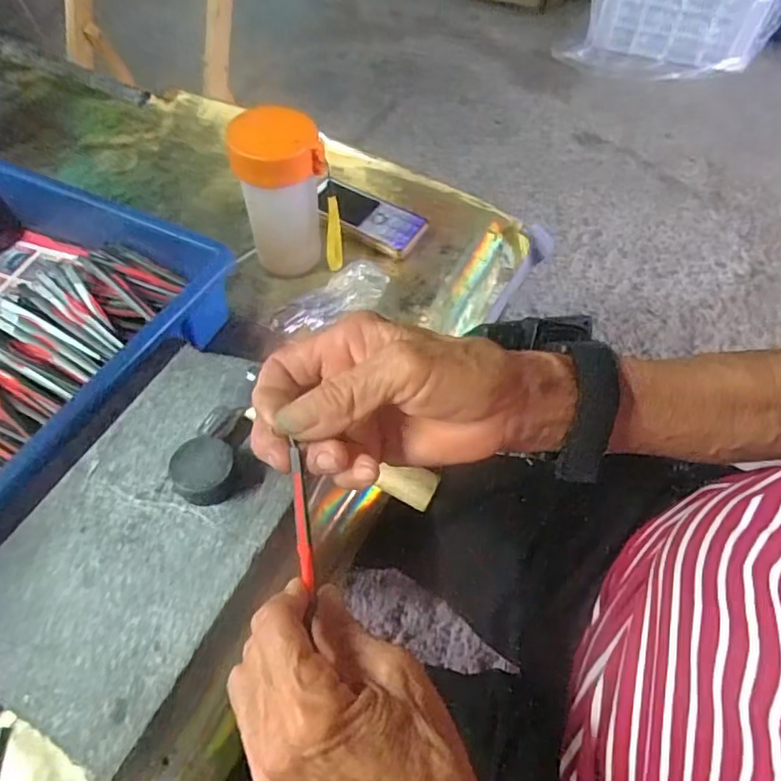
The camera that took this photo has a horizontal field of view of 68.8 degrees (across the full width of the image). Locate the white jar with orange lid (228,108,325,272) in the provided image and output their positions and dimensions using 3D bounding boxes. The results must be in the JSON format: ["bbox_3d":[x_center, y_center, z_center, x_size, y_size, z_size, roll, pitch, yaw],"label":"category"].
[{"bbox_3d":[-0.093,-0.164,0.488,0.070,0.137,0.058,-10,56,-8],"label":"white jar with orange lid"}]

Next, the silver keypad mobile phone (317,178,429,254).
[{"bbox_3d":[-0.023,-0.174,0.565,0.111,0.017,0.046,26,59,16],"label":"silver keypad mobile phone"}]

